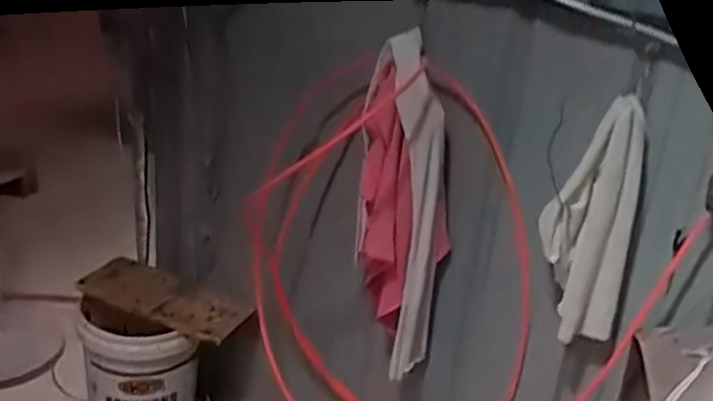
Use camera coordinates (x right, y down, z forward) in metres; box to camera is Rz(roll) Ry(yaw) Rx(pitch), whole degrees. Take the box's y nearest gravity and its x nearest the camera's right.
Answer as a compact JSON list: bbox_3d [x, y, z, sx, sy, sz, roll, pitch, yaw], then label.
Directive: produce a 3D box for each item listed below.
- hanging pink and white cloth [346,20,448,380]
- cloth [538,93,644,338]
[{"bbox_3d":[0.085,0.029,1.542,0.177,0.645,0.158,17,24,25],"label":"hanging pink and white cloth"},{"bbox_3d":[0.402,0.043,1.321,0.142,0.436,0.034,9,22,8],"label":"cloth"}]

